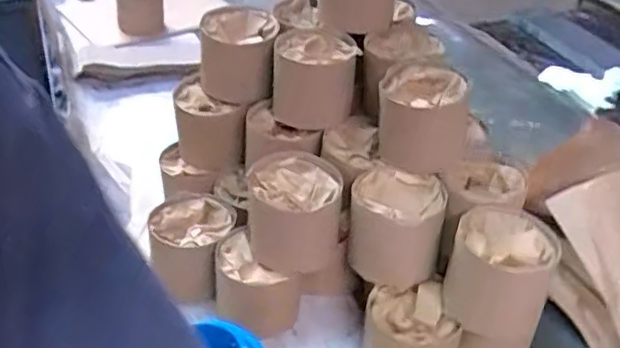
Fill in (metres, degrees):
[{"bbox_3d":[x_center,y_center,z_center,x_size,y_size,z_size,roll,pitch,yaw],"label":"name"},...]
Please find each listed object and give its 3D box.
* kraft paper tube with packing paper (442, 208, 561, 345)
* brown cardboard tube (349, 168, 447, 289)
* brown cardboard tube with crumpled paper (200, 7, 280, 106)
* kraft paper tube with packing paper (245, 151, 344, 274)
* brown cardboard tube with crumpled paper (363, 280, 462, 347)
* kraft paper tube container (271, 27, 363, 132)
[{"bbox_3d":[0.178,0.093,0.605,0.091,0.082,0.090,13,37,15],"label":"kraft paper tube with packing paper"},{"bbox_3d":[0.085,0.054,0.648,0.093,0.081,0.092,9,36,9],"label":"brown cardboard tube"},{"bbox_3d":[-0.086,-0.141,0.775,0.091,0.089,0.094,-4,36,-8],"label":"brown cardboard tube with crumpled paper"},{"bbox_3d":[-0.017,0.041,0.663,0.094,0.085,0.089,2,35,0],"label":"kraft paper tube with packing paper"},{"bbox_3d":[0.098,0.165,0.636,0.092,0.085,0.086,12,37,13],"label":"brown cardboard tube with crumpled paper"},{"bbox_3d":[0.005,-0.109,0.738,0.093,0.085,0.092,2,35,0],"label":"kraft paper tube container"}]

